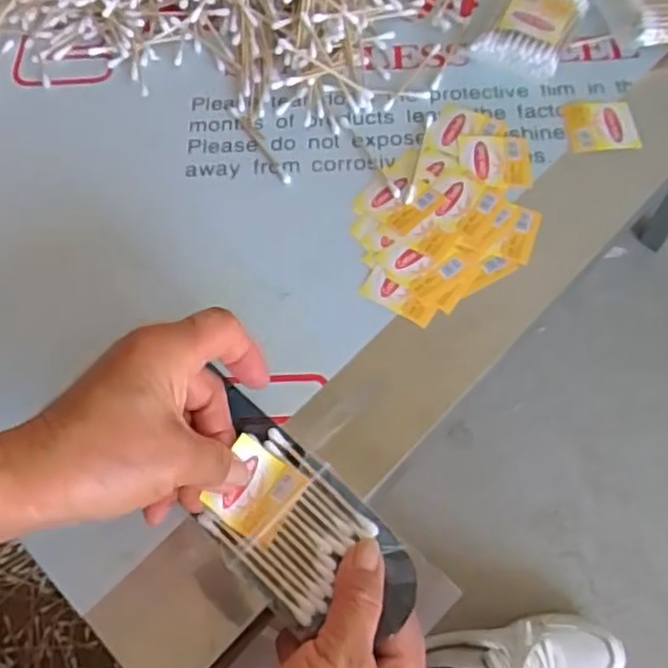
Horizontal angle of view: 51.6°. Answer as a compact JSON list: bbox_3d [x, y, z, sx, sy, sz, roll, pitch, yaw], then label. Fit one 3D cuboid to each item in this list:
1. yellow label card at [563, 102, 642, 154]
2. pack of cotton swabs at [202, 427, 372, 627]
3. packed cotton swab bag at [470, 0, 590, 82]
[{"bbox_3d":[0.170,-0.133,0.439,0.042,0.004,0.040,-4,62,0],"label":"yellow label card"},{"bbox_3d":[-0.022,0.087,0.325,0.076,0.011,0.056,39,74,17],"label":"pack of cotton swabs"},{"bbox_3d":[0.133,-0.205,0.463,0.051,0.018,0.076,27,66,16],"label":"packed cotton swab bag"}]

